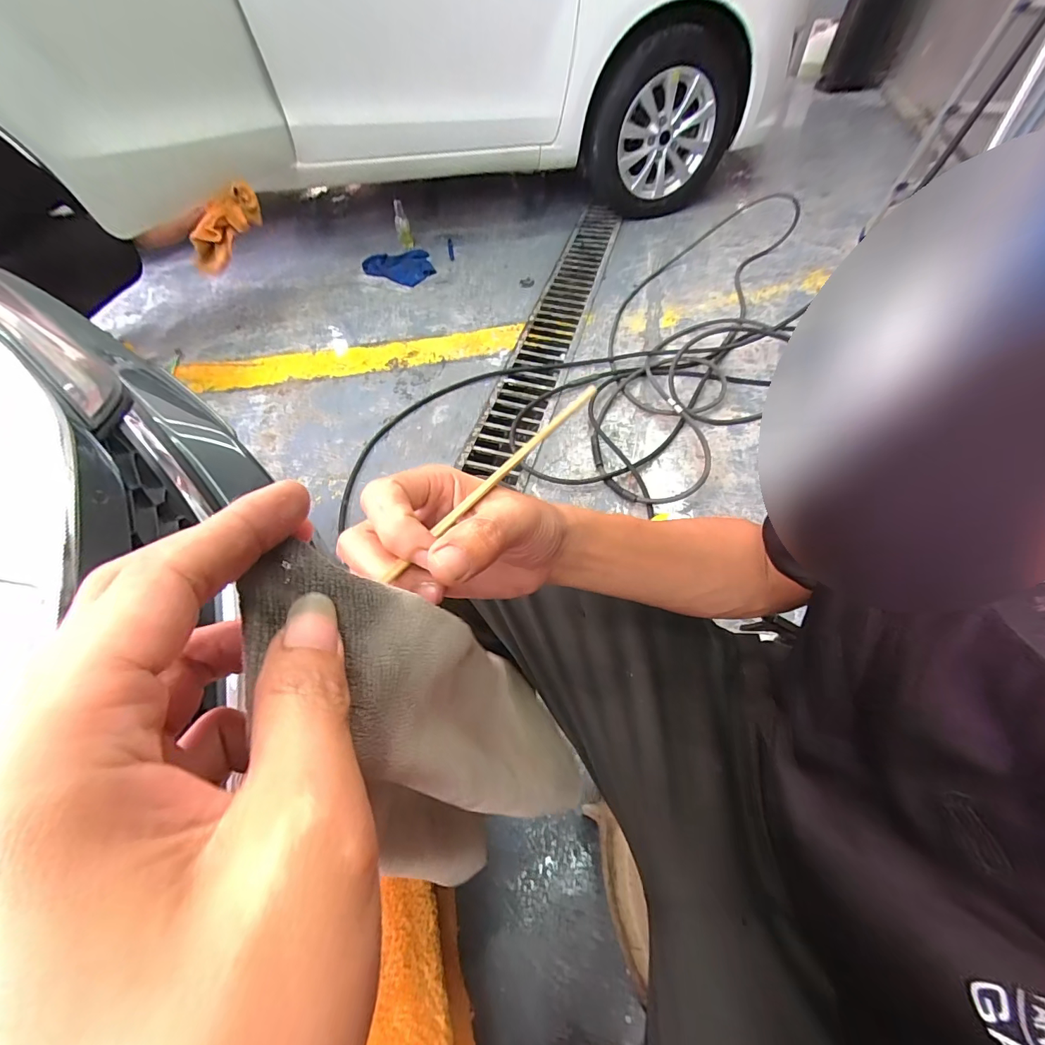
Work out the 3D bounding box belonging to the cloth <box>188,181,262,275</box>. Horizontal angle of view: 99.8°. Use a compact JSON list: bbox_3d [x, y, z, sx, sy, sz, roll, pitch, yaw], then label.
[{"bbox_3d":[-0.871,-0.874,1.305,0.090,0.114,0.291,15,73,11],"label":"cloth"}]

